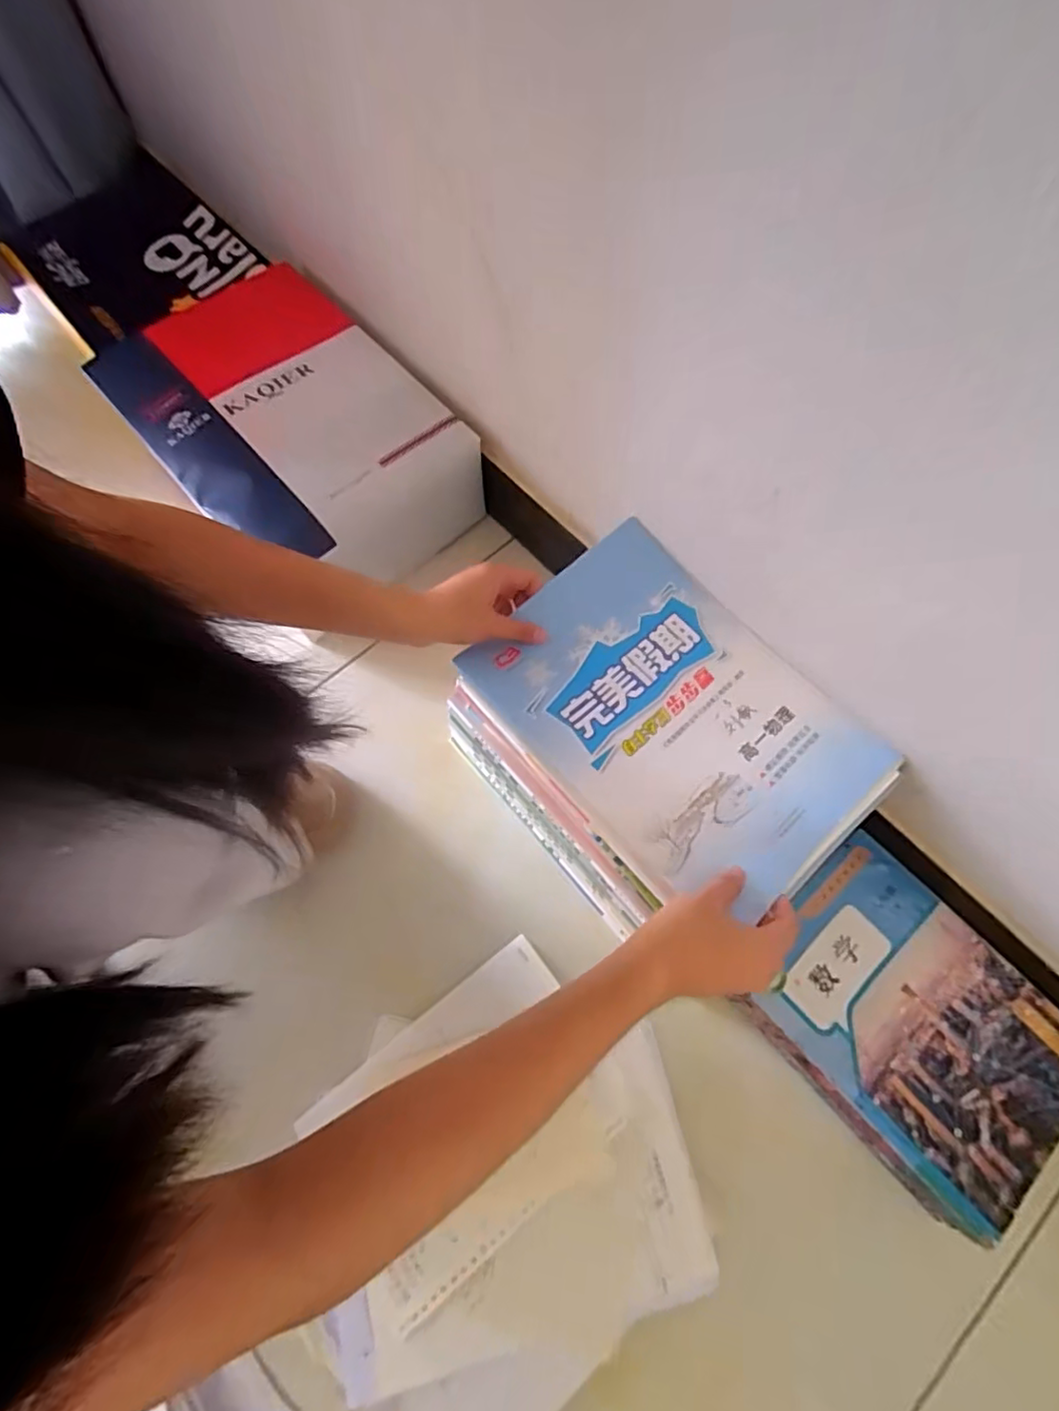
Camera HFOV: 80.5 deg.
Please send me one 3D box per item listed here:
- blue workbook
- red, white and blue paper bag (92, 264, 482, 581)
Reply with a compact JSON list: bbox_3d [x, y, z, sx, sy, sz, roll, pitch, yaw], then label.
[{"bbox_3d":[0.115,0.004,0.493,0.212,0.014,0.294,-38,74,-17],"label":"blue workbook"},{"bbox_3d":[-0.242,-0.273,0.688,0.245,0.146,0.386,-42,76,-15],"label":"red, white and blue paper bag"}]

